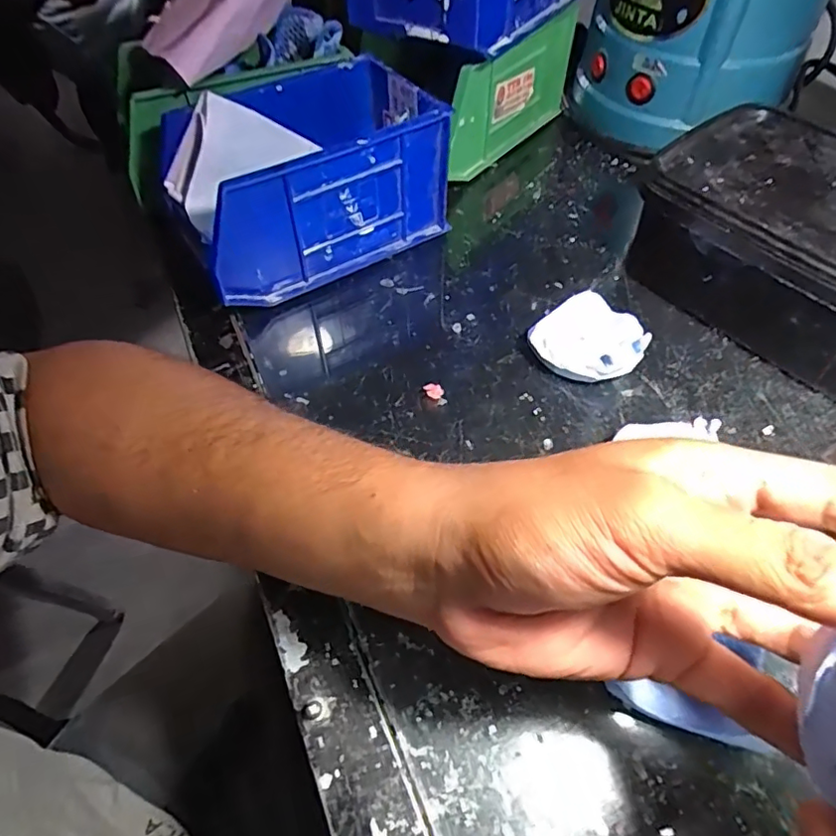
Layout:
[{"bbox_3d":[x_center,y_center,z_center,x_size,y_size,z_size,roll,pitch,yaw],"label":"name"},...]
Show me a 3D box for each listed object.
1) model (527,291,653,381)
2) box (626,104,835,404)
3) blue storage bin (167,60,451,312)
[{"bbox_3d":[0.101,-0.046,0.333,0.061,0.024,0.057,-1,54,1],"label":"model"},{"bbox_3d":[0.232,-0.101,0.341,0.186,0.073,0.140,37,63,24],"label":"box"},{"bbox_3d":[-0.073,-0.157,0.378,0.161,0.093,0.106,-26,58,-16],"label":"blue storage bin"}]

